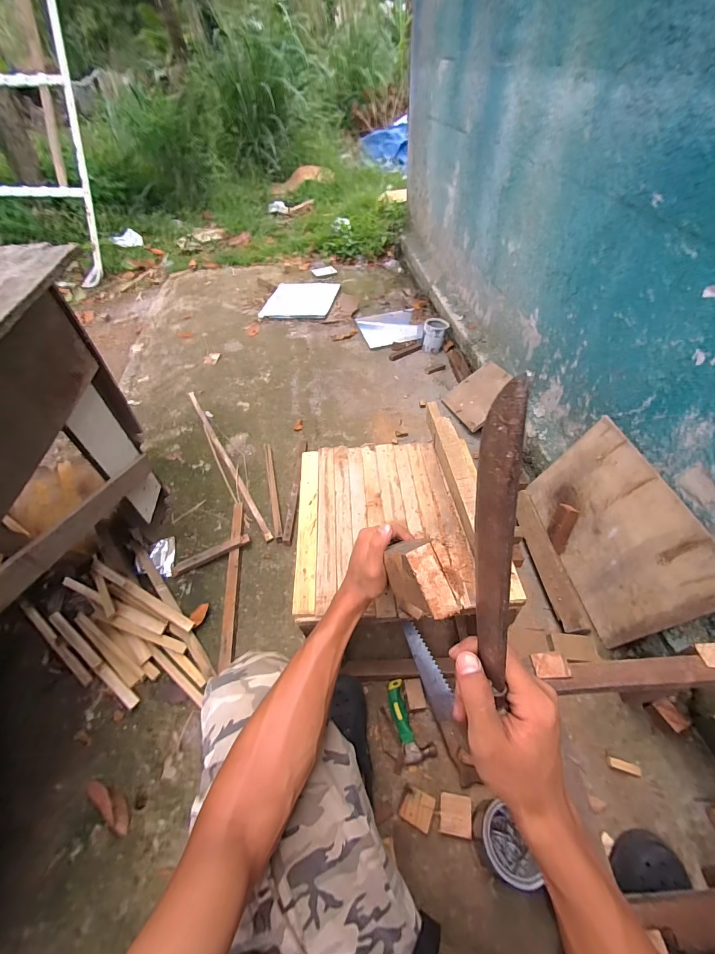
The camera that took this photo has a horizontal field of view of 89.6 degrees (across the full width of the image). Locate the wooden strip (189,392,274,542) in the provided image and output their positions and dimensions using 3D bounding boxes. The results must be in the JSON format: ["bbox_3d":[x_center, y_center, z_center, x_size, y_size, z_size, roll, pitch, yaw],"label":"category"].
[{"bbox_3d":[-0.519,-0.084,1.391,0.036,0.017,0.914,-28,54,-17],"label":"wooden strip"}]

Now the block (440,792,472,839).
[{"bbox_3d":[0.190,0.653,0.695,0.058,0.015,0.061,5,52,9],"label":"block"}]

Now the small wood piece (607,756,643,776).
[{"bbox_3d":[0.546,0.591,0.734,0.059,0.006,0.018,12,53,14],"label":"small wood piece"}]

